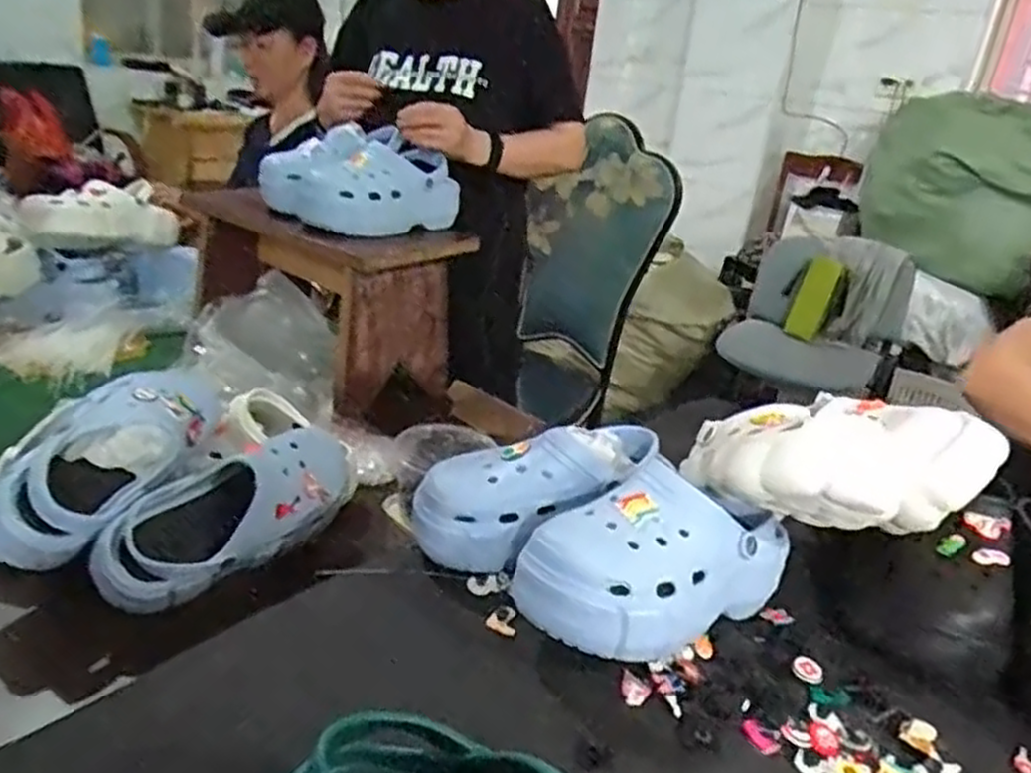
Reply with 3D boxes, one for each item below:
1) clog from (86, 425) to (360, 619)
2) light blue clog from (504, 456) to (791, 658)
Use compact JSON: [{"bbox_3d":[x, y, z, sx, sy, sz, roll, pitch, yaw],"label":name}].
[{"bbox_3d":[-0.268,0.119,0.752,0.079,0.101,0.263,25,29,37],"label":"clog"},{"bbox_3d":[0.117,0.144,0.630,0.237,0.117,0.104,-12,29,-38],"label":"light blue clog"}]

